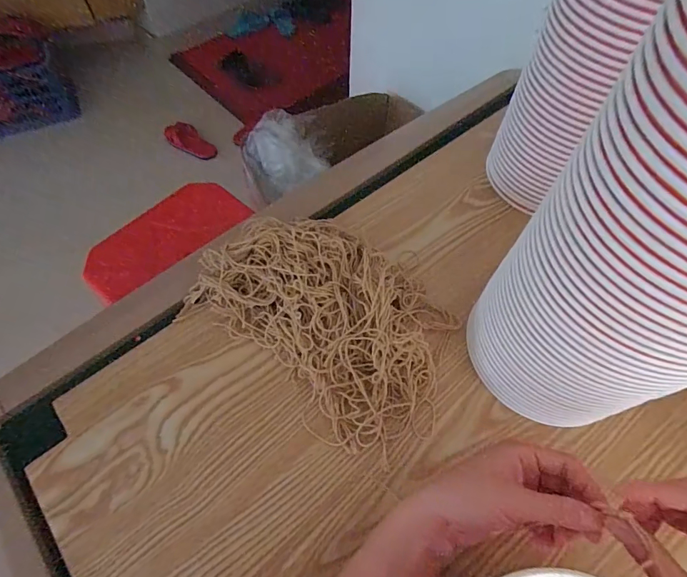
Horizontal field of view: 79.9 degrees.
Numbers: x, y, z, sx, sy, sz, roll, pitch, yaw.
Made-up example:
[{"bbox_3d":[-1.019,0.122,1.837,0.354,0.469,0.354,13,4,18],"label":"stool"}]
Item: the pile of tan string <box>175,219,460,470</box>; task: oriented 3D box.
[{"bbox_3d":[-0.020,0.022,0.415,0.275,0.058,0.177,31,65,16],"label":"pile of tan string"}]

